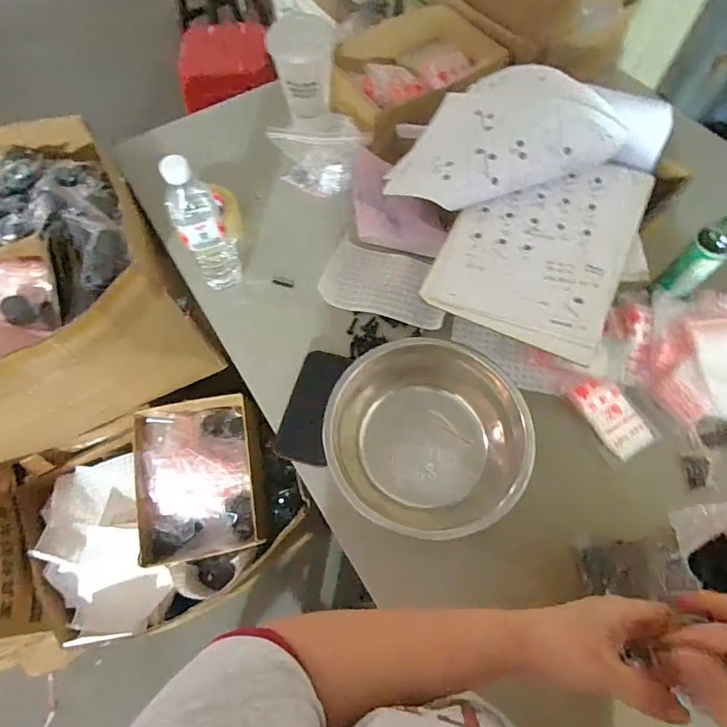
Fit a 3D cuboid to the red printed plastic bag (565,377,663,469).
[{"bbox_3d":[0.344,0.070,0.625,0.084,0.011,0.114,-22,66,-9],"label":"red printed plastic bag"}]

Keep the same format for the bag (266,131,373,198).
[{"bbox_3d":[-0.077,-0.368,0.819,0.174,0.086,0.148,2,64,2],"label":"bag"}]

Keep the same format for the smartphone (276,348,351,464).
[{"bbox_3d":[-0.071,0.057,0.645,0.069,0.014,0.164,9,65,6],"label":"smartphone"}]

